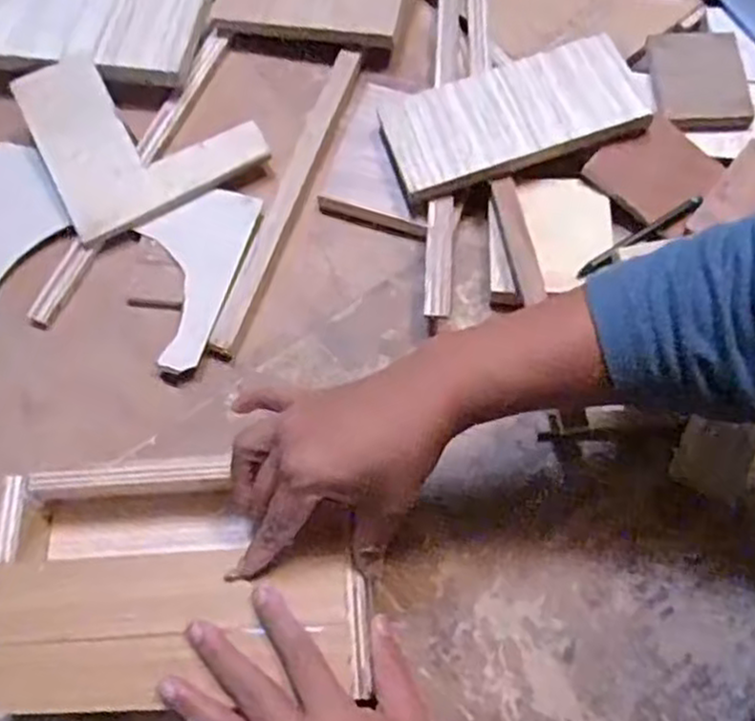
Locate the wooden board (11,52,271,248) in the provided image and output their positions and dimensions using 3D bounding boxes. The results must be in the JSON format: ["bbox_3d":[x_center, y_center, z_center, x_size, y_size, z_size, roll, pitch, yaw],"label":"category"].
[{"bbox_3d":[-0.192,-0.189,0.594,0.157,0.012,0.156,-28,80,-3],"label":"wooden board"}]

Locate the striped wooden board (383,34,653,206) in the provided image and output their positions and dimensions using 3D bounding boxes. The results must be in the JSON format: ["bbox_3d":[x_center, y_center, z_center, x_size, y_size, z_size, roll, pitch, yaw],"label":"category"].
[{"bbox_3d":[0.106,-0.193,0.571,0.198,0.017,0.098,-19,67,1],"label":"striped wooden board"}]

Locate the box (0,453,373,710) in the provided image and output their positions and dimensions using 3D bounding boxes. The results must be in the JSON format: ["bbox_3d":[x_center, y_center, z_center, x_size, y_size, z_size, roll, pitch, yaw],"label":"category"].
[{"bbox_3d":[-0.117,0.129,0.444,0.215,0.046,0.134,-4,65,0],"label":"box"}]

